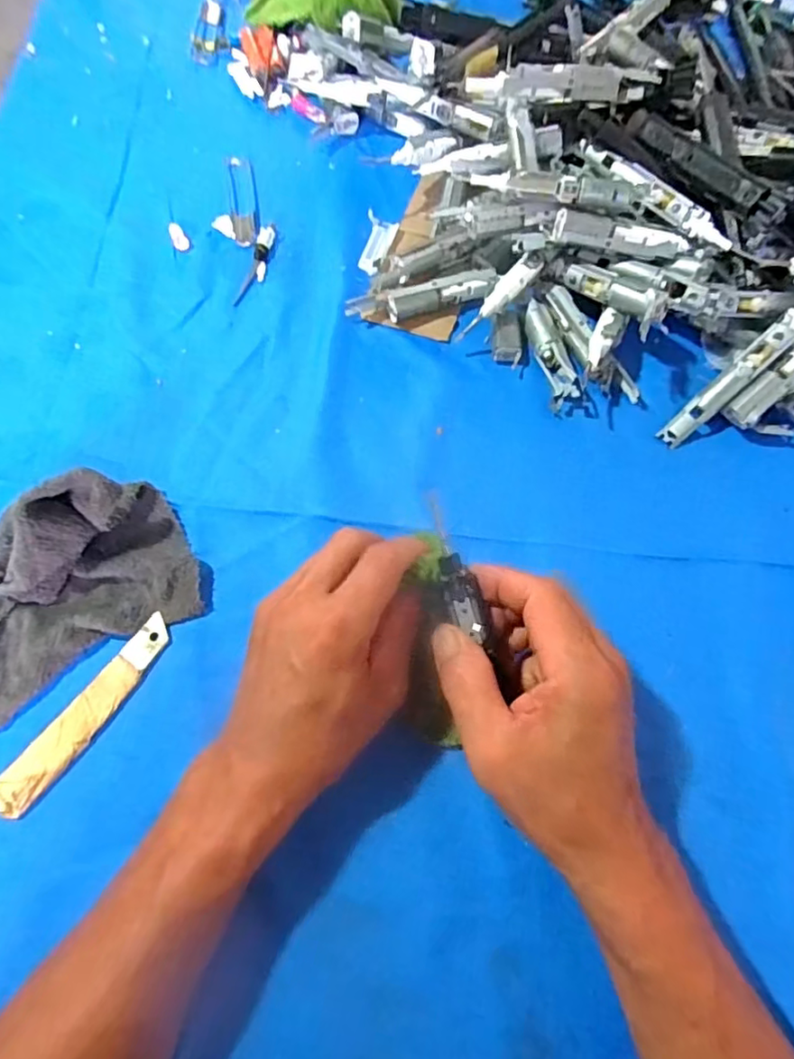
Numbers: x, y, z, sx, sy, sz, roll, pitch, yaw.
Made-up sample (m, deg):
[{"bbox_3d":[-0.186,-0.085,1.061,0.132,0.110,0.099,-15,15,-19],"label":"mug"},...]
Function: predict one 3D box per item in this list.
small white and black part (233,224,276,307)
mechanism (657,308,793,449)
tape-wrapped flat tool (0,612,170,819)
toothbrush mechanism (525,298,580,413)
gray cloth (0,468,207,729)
[{"bbox_3d":[-0.104,-0.199,0.438,0.014,0.004,0.075,12,69,3],"label":"small white and black part"},{"bbox_3d":[0.226,-0.105,0.381,0.129,0.010,0.016,-45,73,12],"label":"mechanism"},{"bbox_3d":[-0.169,0.100,0.320,0.023,0.006,0.119,35,71,11],"label":"tape-wrapped flat tool"},{"bbox_3d":[0.106,-0.121,0.406,0.018,0.020,0.080,-11,70,-6],"label":"toothbrush mechanism"},{"bbox_3d":[-0.193,0.036,0.321,0.150,0.052,0.085,-30,73,-13],"label":"gray cloth"}]

